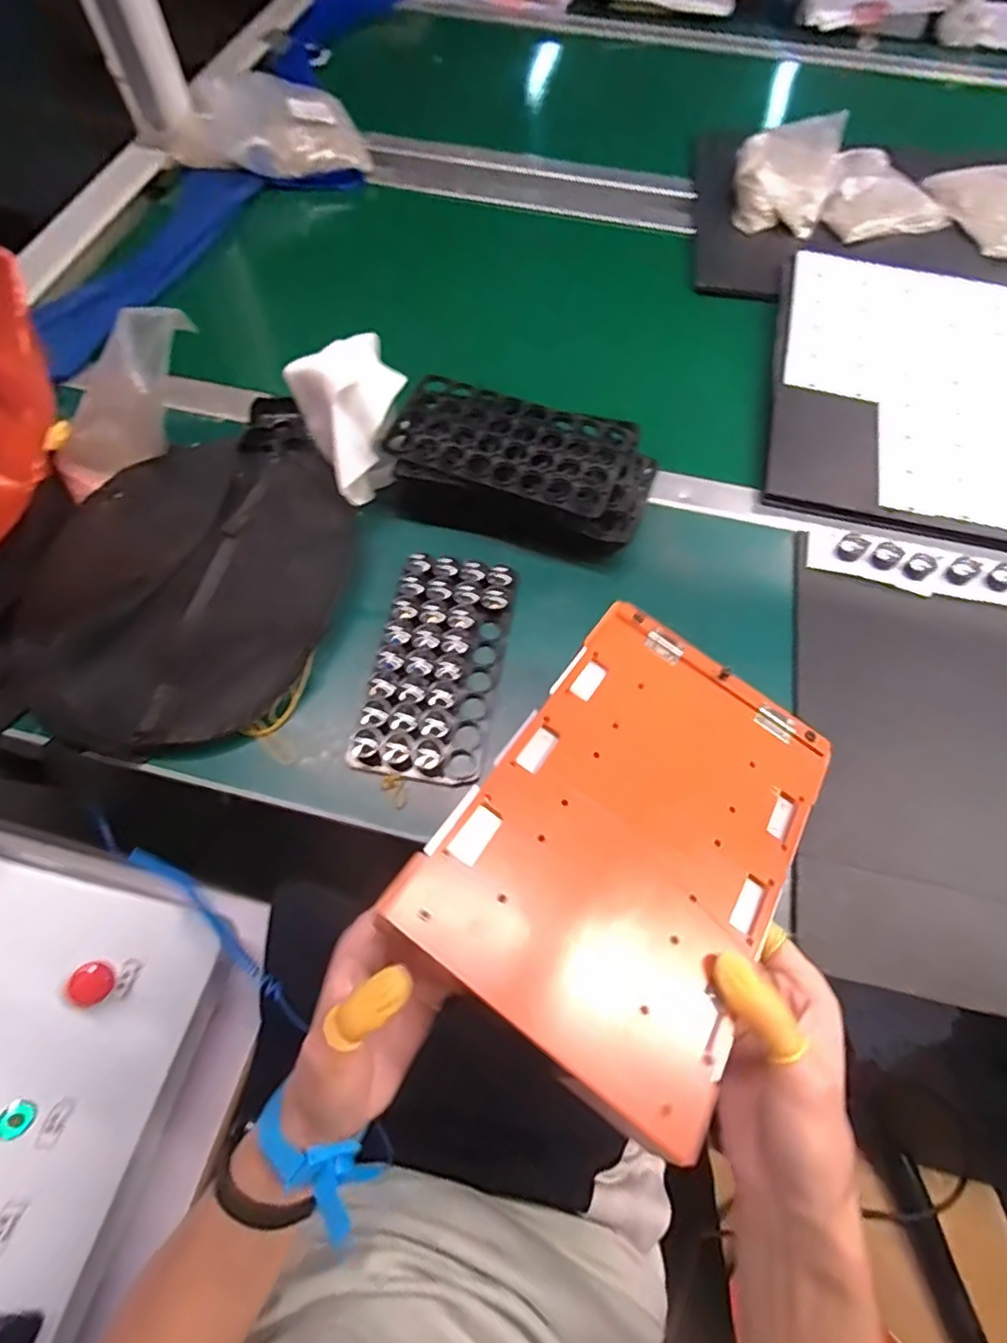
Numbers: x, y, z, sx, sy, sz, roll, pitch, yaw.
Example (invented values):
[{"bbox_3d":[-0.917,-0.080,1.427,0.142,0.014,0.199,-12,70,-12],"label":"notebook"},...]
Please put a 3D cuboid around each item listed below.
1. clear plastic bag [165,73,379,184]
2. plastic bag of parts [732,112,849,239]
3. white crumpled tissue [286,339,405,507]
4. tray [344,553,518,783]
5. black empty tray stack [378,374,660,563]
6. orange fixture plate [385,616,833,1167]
[{"bbox_3d":[-0.314,-0.727,0.790,0.257,0.054,0.188,-6,66,-3],"label":"clear plastic bag"},{"bbox_3d":[0.349,-0.618,0.733,0.121,0.051,0.166,21,67,9],"label":"plastic bag of parts"},{"bbox_3d":[-0.120,-0.213,0.508,0.085,0.101,0.090,-27,68,-11],"label":"white crumpled tissue"},{"bbox_3d":[-0.049,-0.006,0.473,0.096,0.026,0.184,9,66,4],"label":"tray"},{"bbox_3d":[0.008,-0.177,0.522,0.217,0.053,0.123,18,67,8],"label":"black empty tray stack"},{"bbox_3d":[0.075,0.079,0.321,0.162,0.005,0.244,36,57,9],"label":"orange fixture plate"}]

